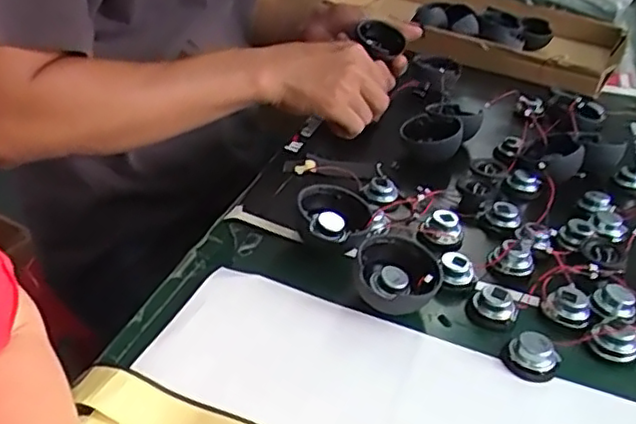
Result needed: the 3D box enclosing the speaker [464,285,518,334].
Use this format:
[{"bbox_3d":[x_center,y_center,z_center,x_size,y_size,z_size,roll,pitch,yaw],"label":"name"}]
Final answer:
[{"bbox_3d":[0.125,0.067,0.464,0.034,0.016,0.034,15,33,13],"label":"speaker"}]

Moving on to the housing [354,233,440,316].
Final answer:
[{"bbox_3d":[0.056,0.046,0.461,0.057,0.038,0.062,4,32,-3],"label":"housing"}]

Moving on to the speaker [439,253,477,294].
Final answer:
[{"bbox_3d":[0.107,0.043,0.493,0.024,0.016,0.027,2,32,-7],"label":"speaker"}]

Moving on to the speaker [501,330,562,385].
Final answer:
[{"bbox_3d":[0.141,0.094,0.428,0.034,0.017,0.034,4,32,-3],"label":"speaker"}]

